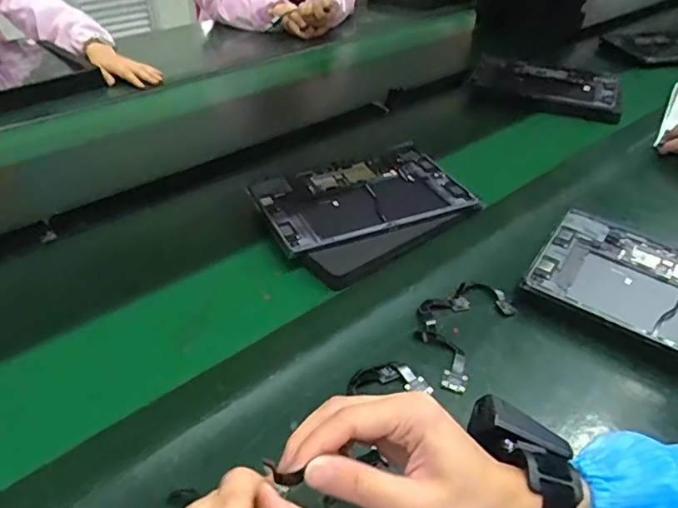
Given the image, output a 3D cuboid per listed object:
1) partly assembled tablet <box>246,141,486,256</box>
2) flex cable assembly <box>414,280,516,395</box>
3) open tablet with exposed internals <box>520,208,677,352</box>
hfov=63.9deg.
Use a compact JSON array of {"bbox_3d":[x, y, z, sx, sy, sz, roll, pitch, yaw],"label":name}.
[{"bbox_3d":[0.027,-0.080,0.695,0.255,0.016,0.162,-14,41,-18],"label":"partly assembled tablet"},{"bbox_3d":[0.117,0.069,0.542,0.079,0.008,0.140,24,44,27],"label":"flex cable assembly"},{"bbox_3d":[0.335,0.034,0.553,0.248,0.010,0.167,25,47,28],"label":"open tablet with exposed internals"}]

